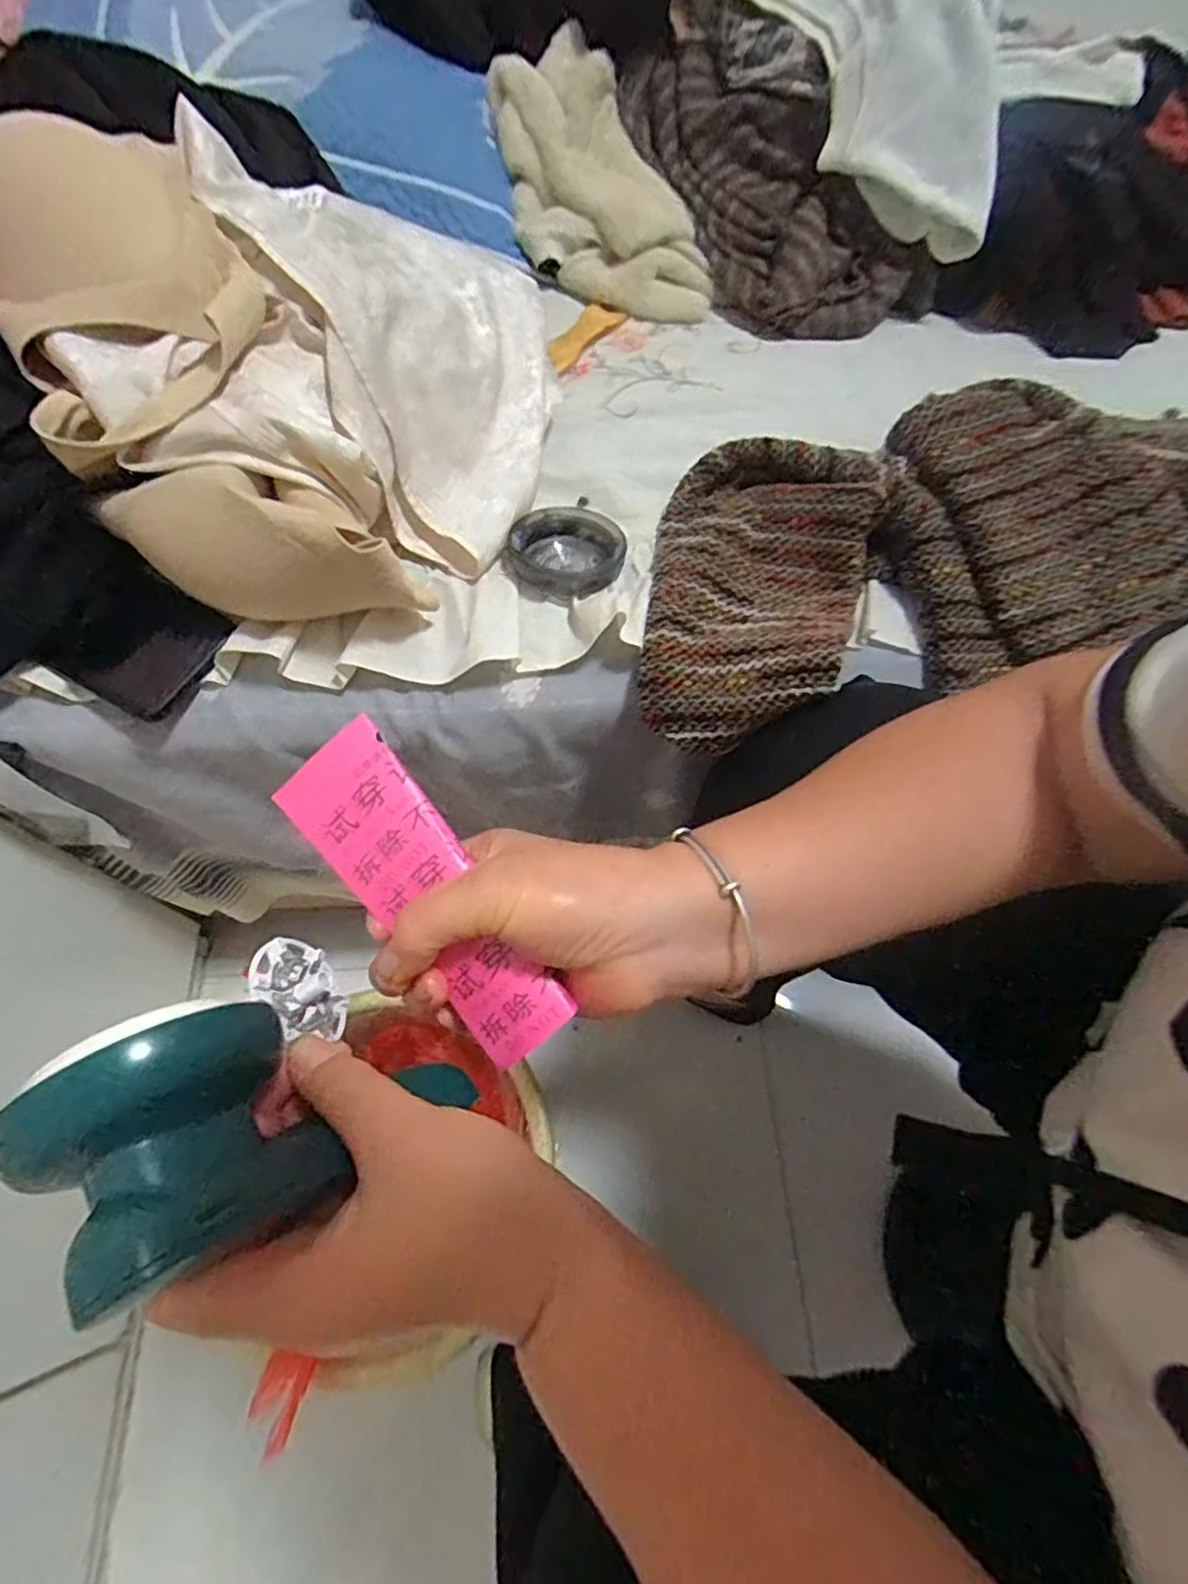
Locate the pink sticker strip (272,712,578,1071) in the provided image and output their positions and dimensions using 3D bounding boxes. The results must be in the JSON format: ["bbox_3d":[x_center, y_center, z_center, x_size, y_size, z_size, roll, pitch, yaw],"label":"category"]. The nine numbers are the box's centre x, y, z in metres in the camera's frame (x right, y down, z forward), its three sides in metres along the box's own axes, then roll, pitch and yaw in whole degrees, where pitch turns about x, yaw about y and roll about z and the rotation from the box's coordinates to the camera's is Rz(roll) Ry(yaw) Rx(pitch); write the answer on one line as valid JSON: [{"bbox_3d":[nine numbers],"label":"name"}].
[{"bbox_3d":[-0.064,0.039,0.271,0.048,0.007,0.142,-43,84,11],"label":"pink sticker strip"}]

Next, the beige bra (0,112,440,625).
[{"bbox_3d":[-0.228,-0.226,0.378,0.139,0.083,0.346,-34,85,-17],"label":"beige bra"}]

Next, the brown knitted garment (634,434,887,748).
[{"bbox_3d":[0.095,-0.124,0.422,0.126,0.054,0.206,17,65,6],"label":"brown knitted garment"}]

